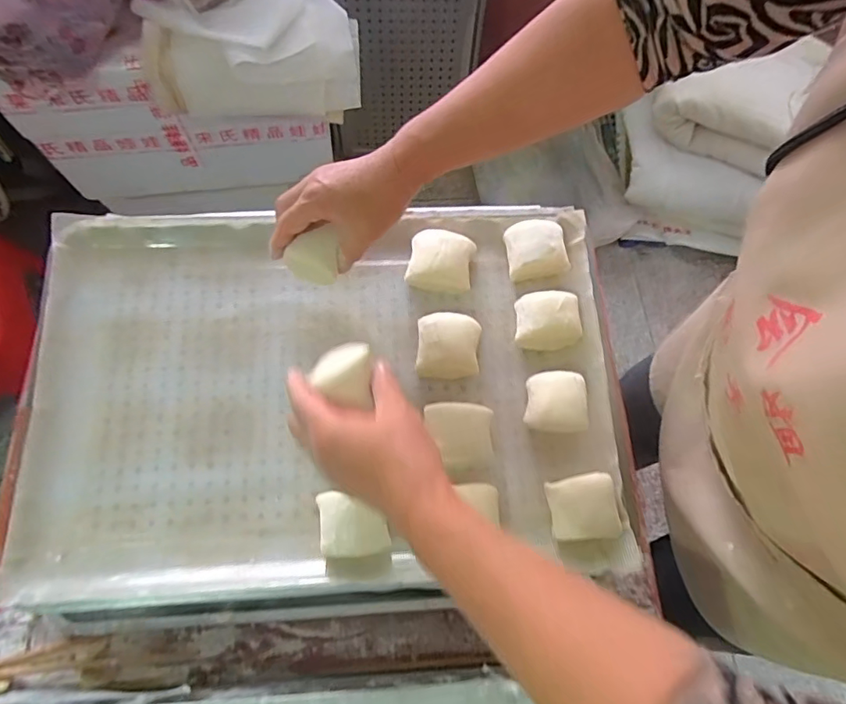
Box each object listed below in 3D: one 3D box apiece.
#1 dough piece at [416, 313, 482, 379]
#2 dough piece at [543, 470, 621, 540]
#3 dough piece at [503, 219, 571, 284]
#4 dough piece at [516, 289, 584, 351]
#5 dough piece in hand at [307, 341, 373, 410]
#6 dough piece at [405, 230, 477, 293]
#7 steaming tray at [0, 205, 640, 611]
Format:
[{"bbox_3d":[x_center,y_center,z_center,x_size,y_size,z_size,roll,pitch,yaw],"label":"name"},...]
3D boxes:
[{"bbox_3d":[0.026,-0.007,0.529,0.065,0.031,0.063,3,71,-2],"label":"dough piece"},{"bbox_3d":[0.155,0.149,0.484,0.068,0.031,0.057,-8,72,-5],"label":"dough piece"},{"bbox_3d":[0.125,-0.115,0.561,0.067,0.040,0.059,-10,72,-6],"label":"dough piece"},{"bbox_3d":[0.135,-0.034,0.540,0.071,0.035,0.055,3,71,-2],"label":"dough piece"},{"bbox_3d":[-0.064,0.018,0.394,0.049,0.025,0.052,-1,68,1],"label":"dough piece in hand"},{"bbox_3d":[0.020,-0.100,0.555,0.070,0.043,0.059,11,71,1],"label":"dough piece"},{"bbox_3d":[-0.098,0.039,0.522,0.584,0.073,0.397,-3,71,-4],"label":"steaming tray"}]

